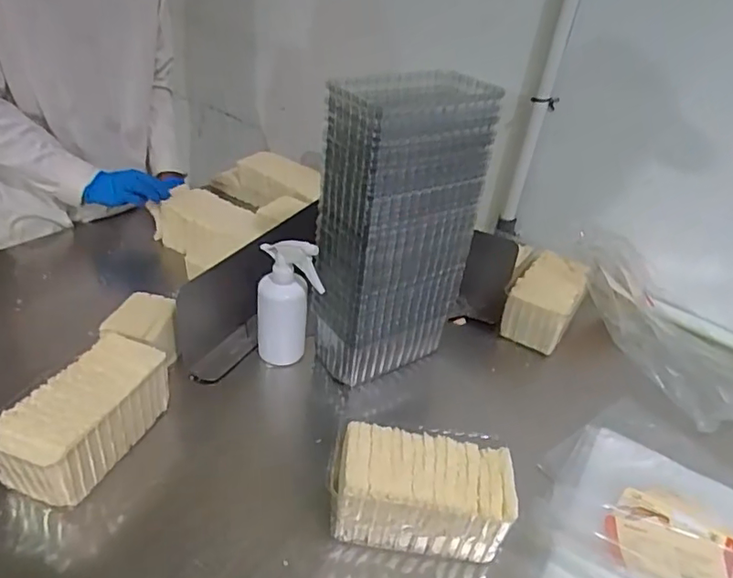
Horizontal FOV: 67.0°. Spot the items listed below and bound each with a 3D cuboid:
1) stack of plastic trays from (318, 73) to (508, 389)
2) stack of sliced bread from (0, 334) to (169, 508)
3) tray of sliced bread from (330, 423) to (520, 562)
[{"bbox_3d":[0.044,-0.056,0.804,0.222,0.443,0.121,-11,38,-25],"label":"stack of plastic trays"},{"bbox_3d":[-0.345,0.168,0.691,0.109,0.115,0.205,17,36,14],"label":"stack of sliced bread"},{"bbox_3d":[0.065,0.237,0.652,0.199,0.098,0.115,8,34,1],"label":"tray of sliced bread"}]

